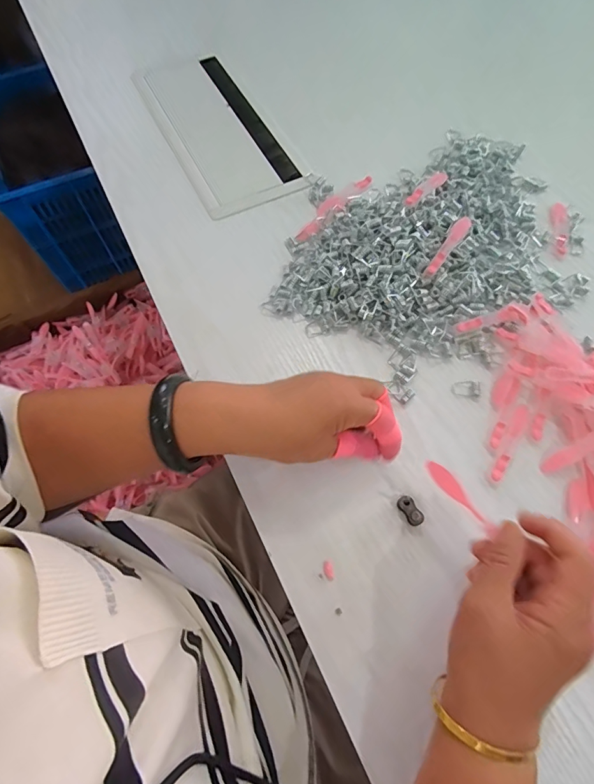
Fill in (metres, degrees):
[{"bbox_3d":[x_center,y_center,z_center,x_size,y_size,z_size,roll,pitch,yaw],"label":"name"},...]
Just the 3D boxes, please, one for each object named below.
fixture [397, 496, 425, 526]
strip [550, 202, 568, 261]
[{"bbox_3d":[0.089,0.093,0.332,0.011,0.013,0.023,-27,67,-12],"label":"fixture"},{"bbox_3d":[0.284,-0.176,0.457,0.017,0.004,0.079,11,65,5],"label":"strip"}]

